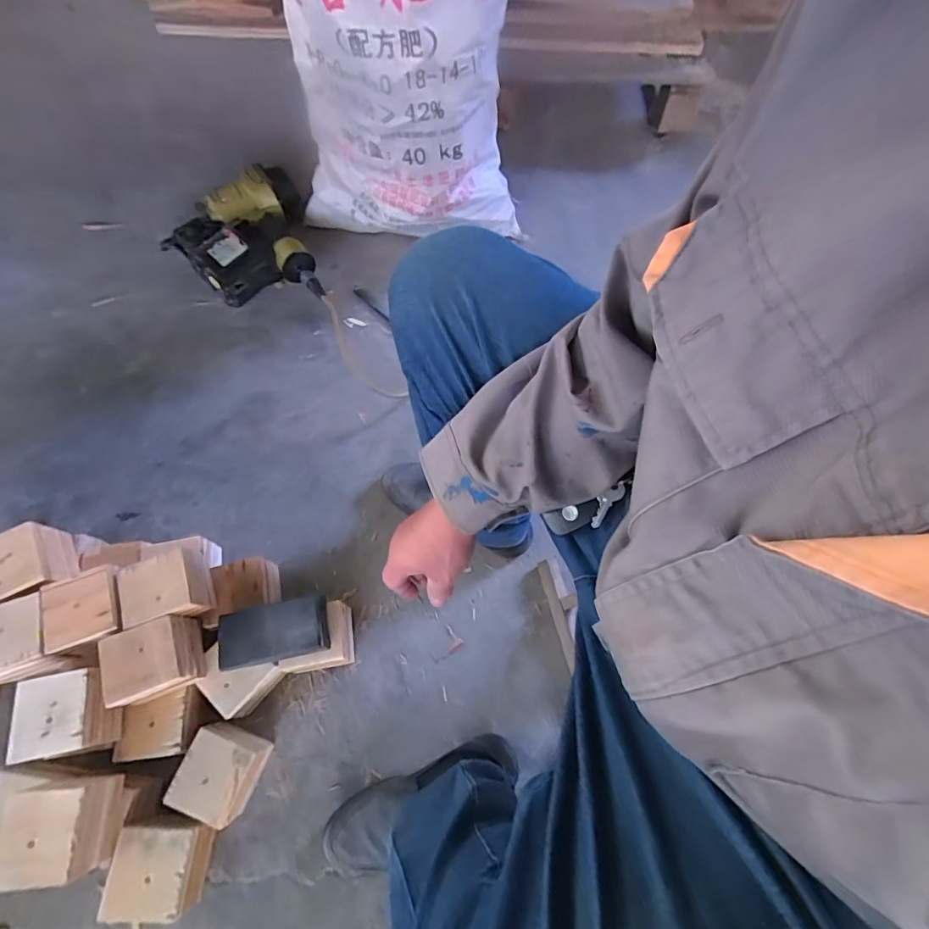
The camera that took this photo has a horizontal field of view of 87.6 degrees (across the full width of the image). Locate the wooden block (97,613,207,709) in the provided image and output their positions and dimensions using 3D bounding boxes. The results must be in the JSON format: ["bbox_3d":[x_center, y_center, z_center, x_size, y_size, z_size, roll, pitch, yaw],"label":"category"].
[{"bbox_3d":[-0.411,0.260,0.648,0.098,0.077,0.088,-20,69,-8],"label":"wooden block"}]

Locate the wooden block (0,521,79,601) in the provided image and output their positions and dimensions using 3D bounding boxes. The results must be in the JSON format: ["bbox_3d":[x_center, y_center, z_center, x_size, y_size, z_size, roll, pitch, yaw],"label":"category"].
[{"bbox_3d":[-0.616,0.143,0.683,0.098,0.067,0.096,-27,71,-11],"label":"wooden block"}]

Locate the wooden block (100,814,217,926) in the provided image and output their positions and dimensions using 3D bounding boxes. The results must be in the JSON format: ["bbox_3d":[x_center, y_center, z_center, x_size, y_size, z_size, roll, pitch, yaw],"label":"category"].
[{"bbox_3d":[-0.383,0.512,0.630,0.108,0.073,0.106,4,68,1],"label":"wooden block"}]

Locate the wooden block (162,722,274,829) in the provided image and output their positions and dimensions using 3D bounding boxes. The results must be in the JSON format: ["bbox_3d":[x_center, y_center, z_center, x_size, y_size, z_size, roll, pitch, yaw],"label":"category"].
[{"bbox_3d":[-0.332,0.420,0.666,0.091,0.082,0.097,21,69,8],"label":"wooden block"}]

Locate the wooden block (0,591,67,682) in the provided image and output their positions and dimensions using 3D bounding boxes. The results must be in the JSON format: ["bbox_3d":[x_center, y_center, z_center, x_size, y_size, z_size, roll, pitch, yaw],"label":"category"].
[{"bbox_3d":[-0.596,0.235,0.647,0.095,0.062,0.098,-21,71,-9],"label":"wooden block"}]

